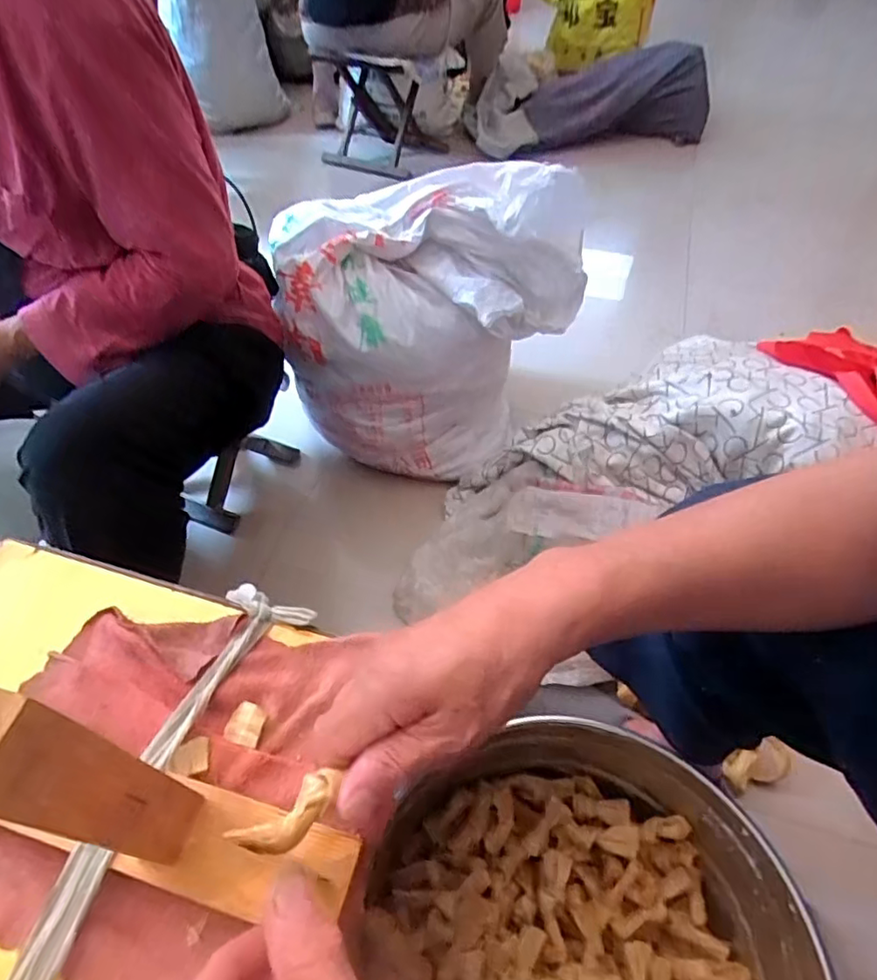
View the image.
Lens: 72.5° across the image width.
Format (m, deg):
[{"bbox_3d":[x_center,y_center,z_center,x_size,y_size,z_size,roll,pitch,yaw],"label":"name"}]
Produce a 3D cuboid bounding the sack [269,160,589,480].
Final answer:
[{"bbox_3d":[-0.009,-0.249,0.911,0.430,0.364,0.277,-7,50,-5],"label":"sack"}]

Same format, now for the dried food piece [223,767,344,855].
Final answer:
[{"bbox_3d":[-0.064,0.142,0.261,0.048,0.009,0.018,-30,55,-26],"label":"dried food piece"}]

